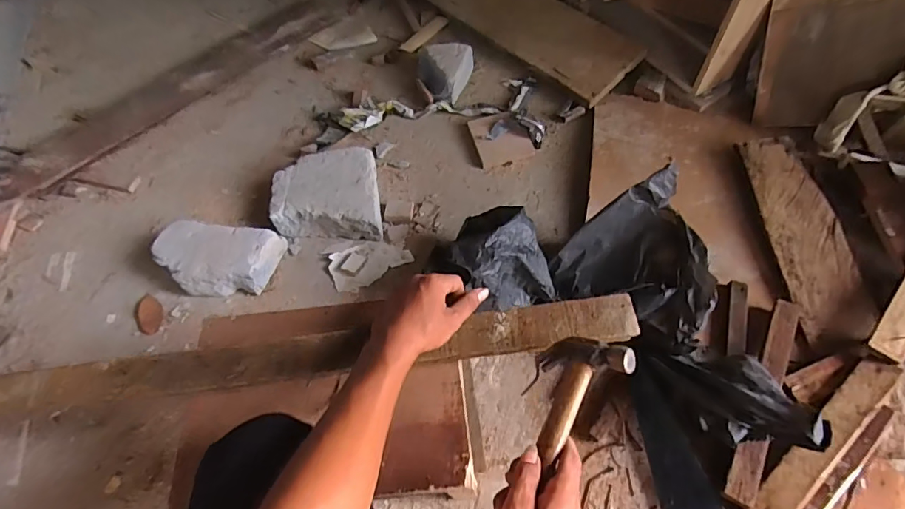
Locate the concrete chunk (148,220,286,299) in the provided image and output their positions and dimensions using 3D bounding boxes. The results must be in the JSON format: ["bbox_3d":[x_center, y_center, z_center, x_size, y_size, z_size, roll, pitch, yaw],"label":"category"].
[{"bbox_3d":[-0.424,0.011,0.861,0.209,0.071,0.120,2,60,4],"label":"concrete chunk"}]

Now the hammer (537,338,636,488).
[{"bbox_3d":[0.091,0.188,0.437,0.094,0.032,0.243,-3,49,47],"label":"hammer"}]

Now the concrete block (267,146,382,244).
[{"bbox_3d":[-0.240,-0.116,0.916,0.204,0.071,0.187,-4,60,1],"label":"concrete block"}]

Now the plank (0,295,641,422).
[{"bbox_3d":[-0.236,0.125,0.536,0.881,0.043,0.052,-7,60,-1],"label":"plank"}]

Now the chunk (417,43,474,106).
[{"bbox_3d":[-0.015,-0.410,1.071,0.129,0.070,0.133,-2,60,1],"label":"chunk"}]

